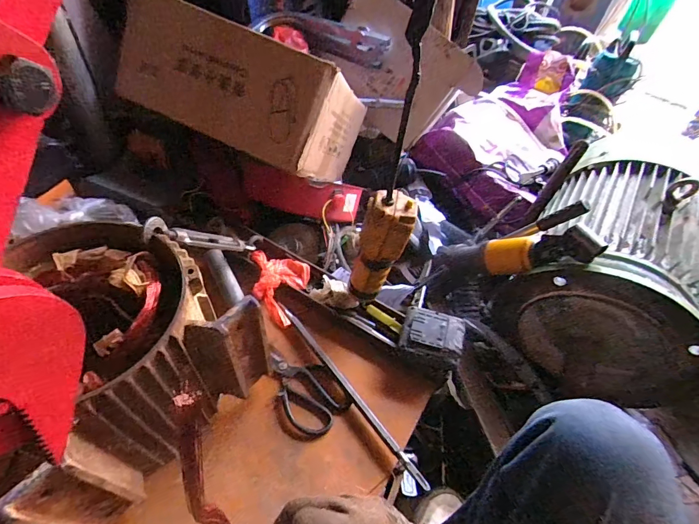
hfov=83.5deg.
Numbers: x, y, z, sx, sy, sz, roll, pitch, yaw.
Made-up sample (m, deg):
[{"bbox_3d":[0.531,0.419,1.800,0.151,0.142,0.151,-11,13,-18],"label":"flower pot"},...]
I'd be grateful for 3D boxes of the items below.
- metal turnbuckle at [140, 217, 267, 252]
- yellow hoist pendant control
[{"bbox_3d":[-0.202,-0.037,0.592,0.023,0.289,0.031,21,92,10],"label":"metal turnbuckle"},{"bbox_3d":[0.044,-0.013,0.566,0.070,0.198,0.050,19,53,8],"label":"yellow hoist pendant control"}]

